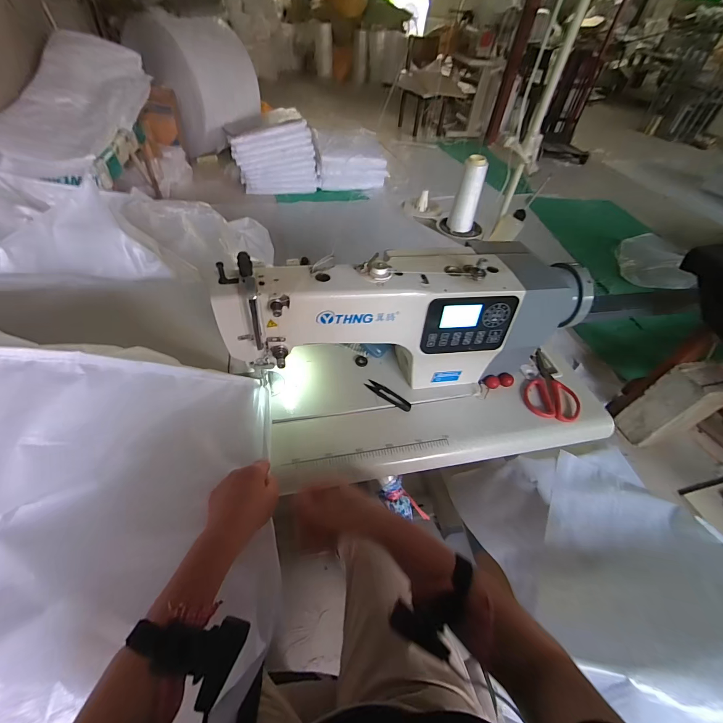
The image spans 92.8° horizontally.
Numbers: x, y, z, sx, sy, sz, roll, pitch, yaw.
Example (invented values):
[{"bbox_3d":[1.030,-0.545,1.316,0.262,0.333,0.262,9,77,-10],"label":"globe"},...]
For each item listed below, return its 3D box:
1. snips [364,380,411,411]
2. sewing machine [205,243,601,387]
[{"bbox_3d":[0.050,0.063,0.648,0.098,0.005,0.026,31,50,23],"label":"snips"},{"bbox_3d":[0.083,-0.061,0.610,0.593,0.248,0.155,-9,51,-15],"label":"sewing machine"}]

